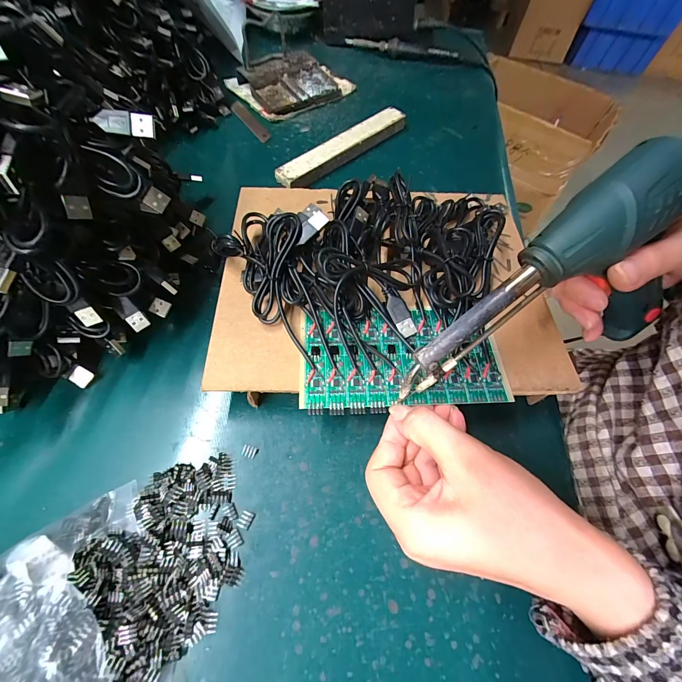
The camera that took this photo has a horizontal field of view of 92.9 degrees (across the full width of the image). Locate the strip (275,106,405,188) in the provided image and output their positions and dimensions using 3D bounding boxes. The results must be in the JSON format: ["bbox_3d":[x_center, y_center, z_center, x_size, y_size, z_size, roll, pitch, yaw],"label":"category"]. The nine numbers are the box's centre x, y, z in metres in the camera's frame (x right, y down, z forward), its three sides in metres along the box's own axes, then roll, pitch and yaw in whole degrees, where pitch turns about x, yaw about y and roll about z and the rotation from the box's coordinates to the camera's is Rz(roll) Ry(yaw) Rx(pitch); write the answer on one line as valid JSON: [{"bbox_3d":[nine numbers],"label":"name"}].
[{"bbox_3d":[0.007,-0.234,0.390,0.025,0.021,0.197,40,66,17],"label":"strip"}]

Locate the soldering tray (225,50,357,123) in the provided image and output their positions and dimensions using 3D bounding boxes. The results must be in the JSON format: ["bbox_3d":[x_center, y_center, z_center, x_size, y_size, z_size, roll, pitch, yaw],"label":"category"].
[{"bbox_3d":[-0.065,-0.363,0.453,0.144,0.029,0.106,-32,68,-21],"label":"soldering tray"}]

